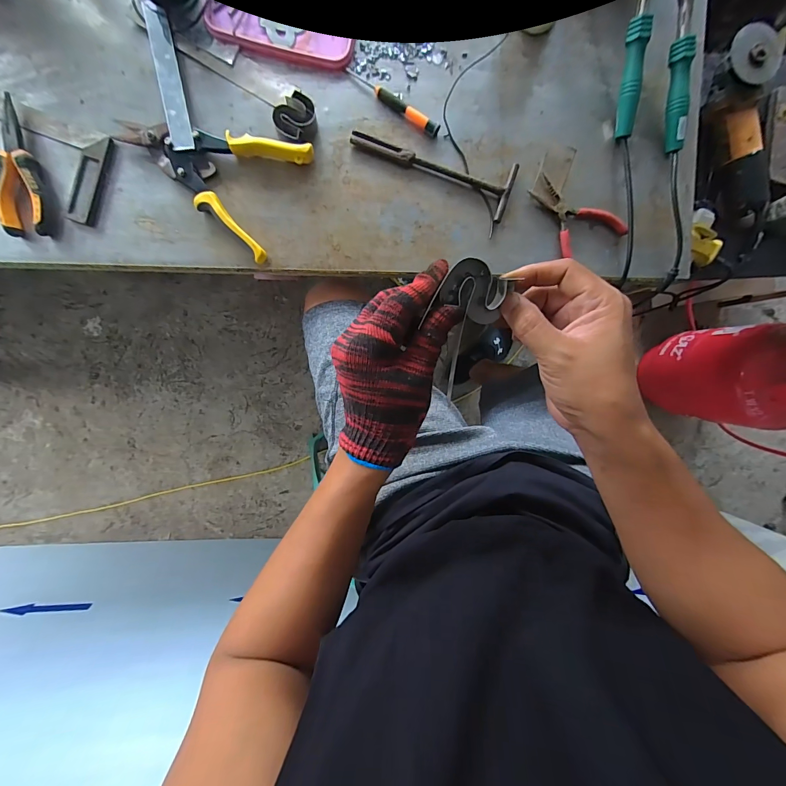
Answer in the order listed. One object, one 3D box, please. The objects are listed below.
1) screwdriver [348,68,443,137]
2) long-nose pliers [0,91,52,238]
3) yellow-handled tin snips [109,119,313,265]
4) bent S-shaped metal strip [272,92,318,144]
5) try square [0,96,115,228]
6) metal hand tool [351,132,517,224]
[{"bbox_3d":[0.001,-0.384,0.471,0.140,0.012,0.016,31,93,-7],"label":"screwdriver"},{"bbox_3d":[-0.459,-0.275,0.437,0.057,0.020,0.157,-4,96,-4],"label":"long-nose pliers"},{"bbox_3d":[-0.232,-0.287,0.454,0.213,0.028,0.151,26,93,-7],"label":"yellow-handled tin snips"},{"bbox_3d":[-0.121,-0.343,0.457,0.044,0.028,0.052,36,92,-7],"label":"bent S-shaped metal strip"},{"bbox_3d":[-0.483,-0.305,0.440,0.255,0.010,0.109,19,94,-6],"label":"try square"},{"bbox_3d":[0.056,-0.310,0.483,0.222,0.012,0.069,21,94,-7],"label":"metal hand tool"}]

